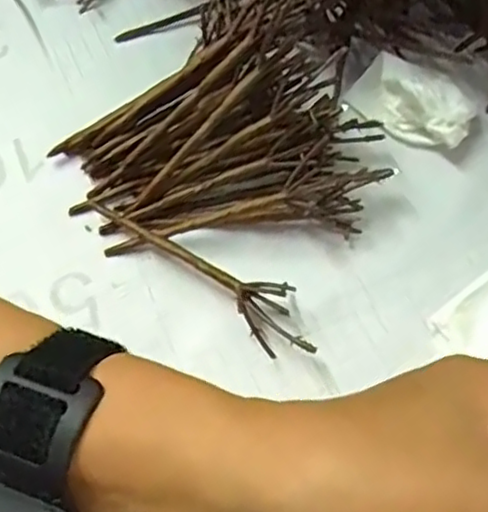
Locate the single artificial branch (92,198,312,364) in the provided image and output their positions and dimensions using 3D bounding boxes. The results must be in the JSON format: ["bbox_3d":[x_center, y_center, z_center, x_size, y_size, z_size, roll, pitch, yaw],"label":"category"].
[{"bbox_3d":[-0.019,0.004,0.328,0.134,0.018,0.028,37,66,17],"label":"single artificial branch"}]

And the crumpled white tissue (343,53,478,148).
[{"bbox_3d":[0.096,-0.089,0.380,0.073,0.032,0.030,33,65,16],"label":"crumpled white tissue"}]

